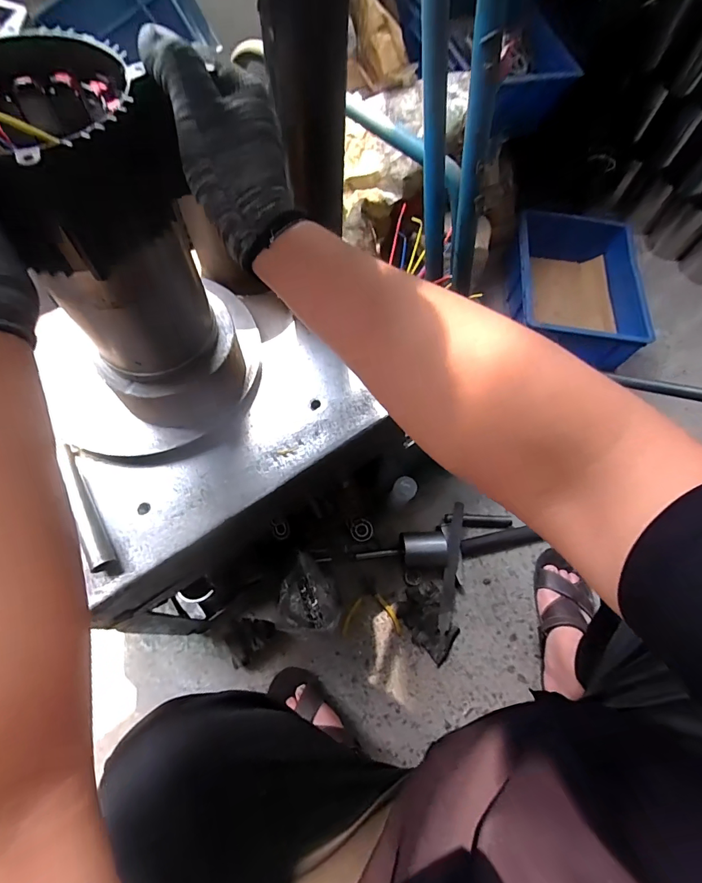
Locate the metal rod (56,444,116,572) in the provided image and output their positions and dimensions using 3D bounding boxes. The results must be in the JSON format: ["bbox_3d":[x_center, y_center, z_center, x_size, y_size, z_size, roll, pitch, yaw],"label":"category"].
[{"bbox_3d":[-0.284,0.067,0.454,0.018,0.019,0.145,-27,70,-14],"label":"metal rod"}]

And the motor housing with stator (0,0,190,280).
[{"bbox_3d":[-0.196,-0.197,0.284,0.125,0.078,0.117,40,70,14],"label":"motor housing with stator"}]

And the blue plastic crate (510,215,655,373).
[{"bbox_3d":[0.582,-0.399,1.178,0.302,0.198,0.426,5,65,-1],"label":"blue plastic crate"}]

